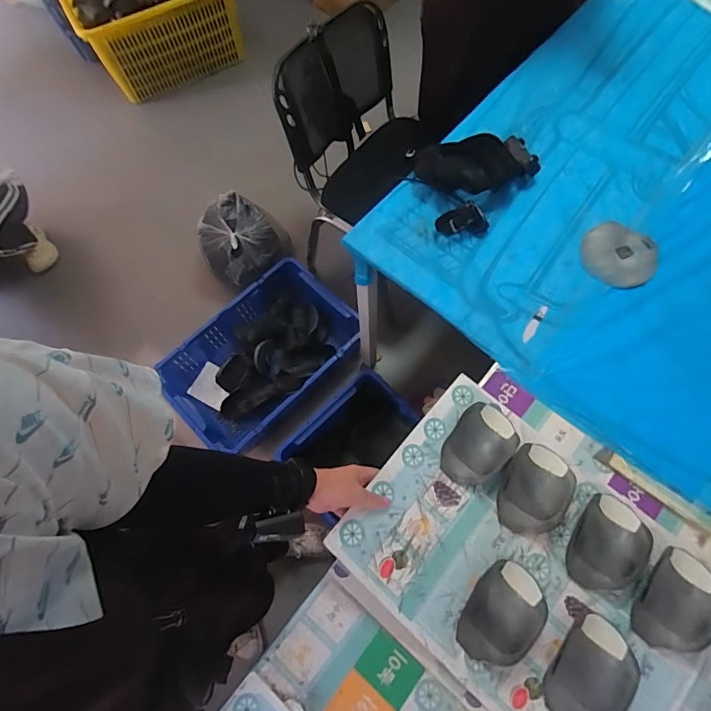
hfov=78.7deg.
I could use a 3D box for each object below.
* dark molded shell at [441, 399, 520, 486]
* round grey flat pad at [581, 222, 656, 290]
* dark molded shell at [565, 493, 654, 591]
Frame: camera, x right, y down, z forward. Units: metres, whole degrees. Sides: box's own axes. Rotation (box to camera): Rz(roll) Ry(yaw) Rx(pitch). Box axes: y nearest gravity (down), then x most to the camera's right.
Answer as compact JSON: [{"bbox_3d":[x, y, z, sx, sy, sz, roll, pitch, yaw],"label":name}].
[{"bbox_3d":[0.215,0.153,0.744,0.099,0.036,0.153,35,72,15],"label":"dark molded shell"},{"bbox_3d":[0.541,-0.207,0.893,0.142,0.011,0.139,33,71,14],"label":"round grey flat pad"},{"bbox_3d":[0.398,0.294,0.678,0.095,0.039,0.143,35,72,15],"label":"dark molded shell"}]

